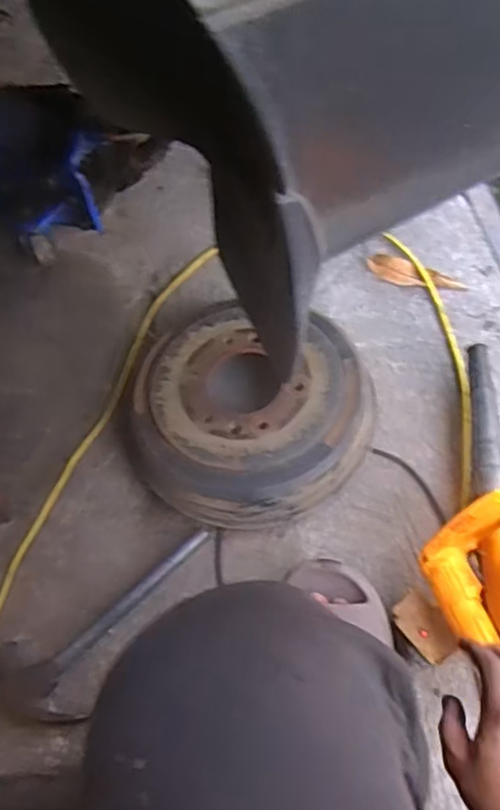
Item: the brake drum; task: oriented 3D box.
[{"bbox_3d":[0.001,0.007,0.841,0.303,0.092,0.290,-2,58,3],"label":"brake drum"}]

